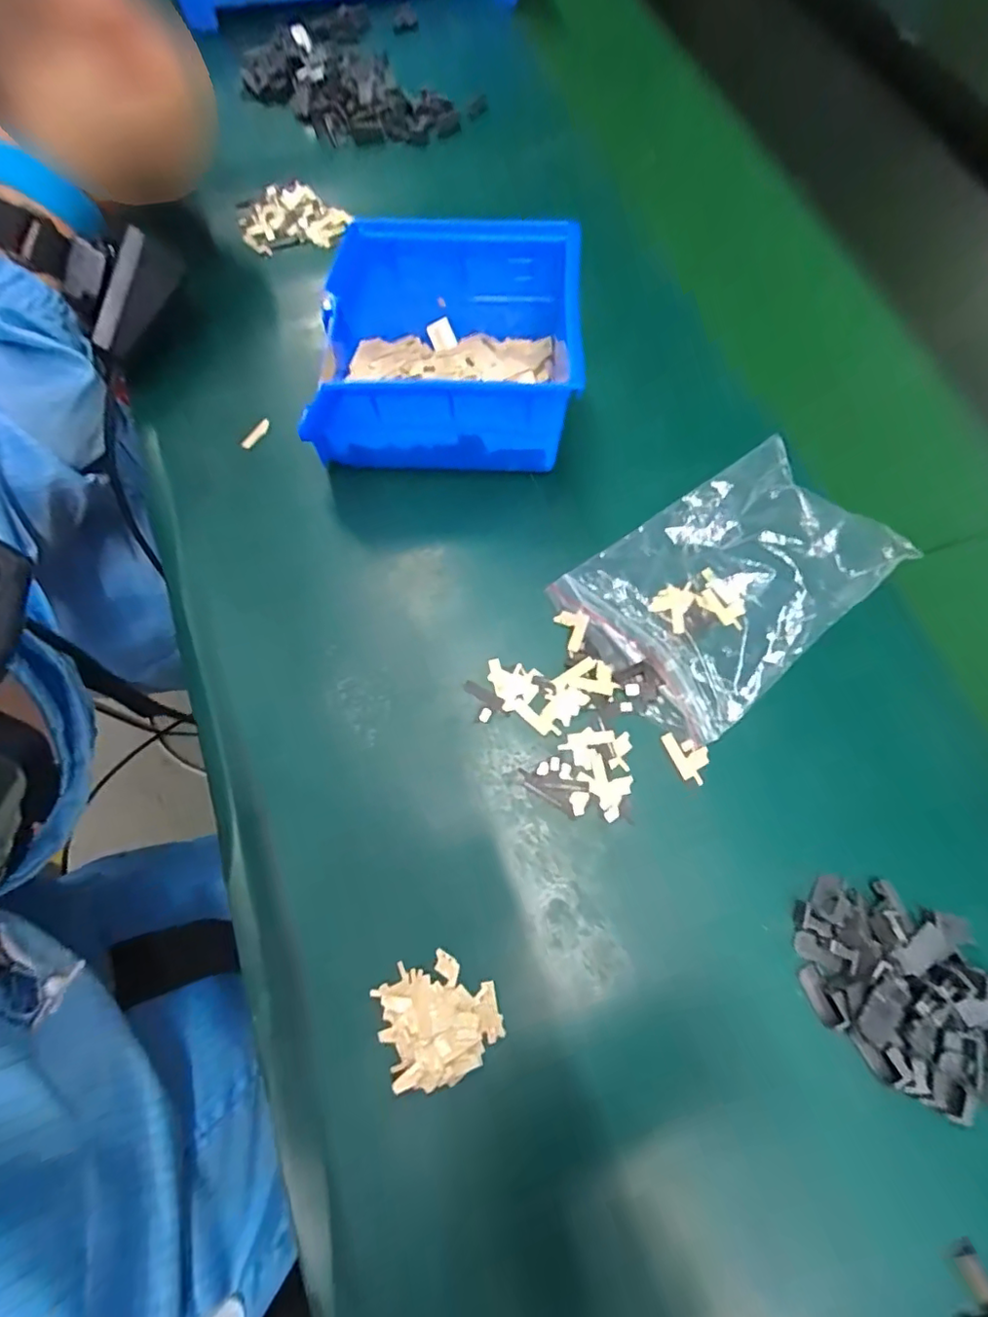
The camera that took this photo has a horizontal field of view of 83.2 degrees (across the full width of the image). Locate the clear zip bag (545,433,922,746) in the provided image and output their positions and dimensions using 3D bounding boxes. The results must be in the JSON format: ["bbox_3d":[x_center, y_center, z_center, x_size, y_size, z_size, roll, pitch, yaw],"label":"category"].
[{"bbox_3d":[0.121,-0.041,0.282,0.151,0.024,0.102,-35,75,-14],"label":"clear zip bag"}]

